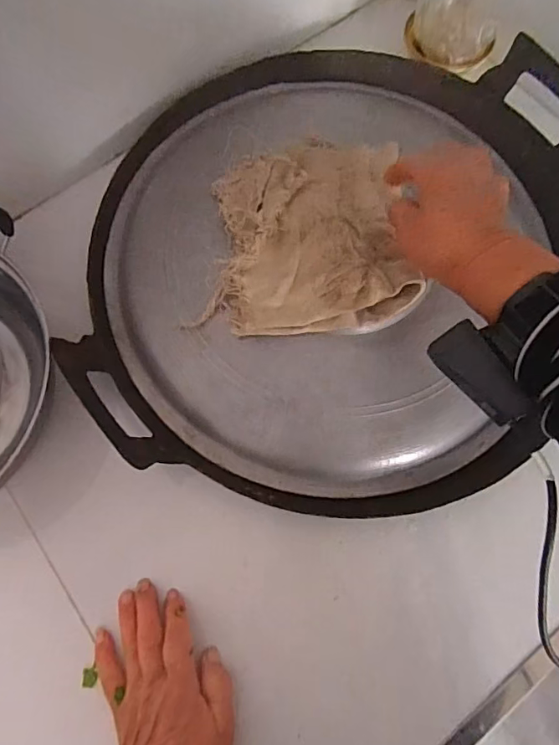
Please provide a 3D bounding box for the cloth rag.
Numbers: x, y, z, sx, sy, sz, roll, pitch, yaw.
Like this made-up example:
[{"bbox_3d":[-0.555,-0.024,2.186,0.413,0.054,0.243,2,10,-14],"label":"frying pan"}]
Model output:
[{"bbox_3d":[0.029,-0.123,0.437,0.165,0.022,0.179,-1,78,-1],"label":"cloth rag"}]

